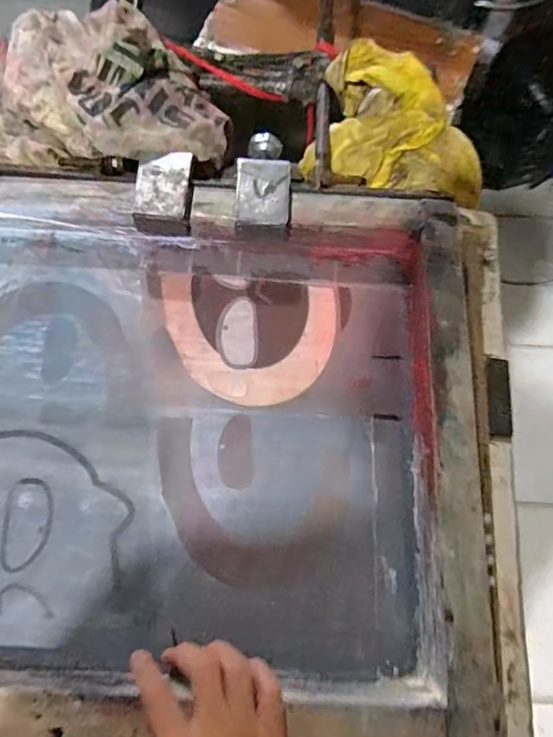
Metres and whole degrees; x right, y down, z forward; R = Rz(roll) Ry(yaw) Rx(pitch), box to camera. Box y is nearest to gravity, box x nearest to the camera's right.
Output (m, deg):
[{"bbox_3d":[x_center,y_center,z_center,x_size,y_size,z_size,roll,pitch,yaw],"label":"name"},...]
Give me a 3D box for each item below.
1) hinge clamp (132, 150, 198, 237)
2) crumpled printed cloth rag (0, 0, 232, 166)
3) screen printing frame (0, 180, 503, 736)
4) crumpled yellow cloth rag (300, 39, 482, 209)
[{"bbox_3d":[-0.111,-0.173,0.498,0.054,0.020,0.084,2,70,0],"label":"hinge clamp"},{"bbox_3d":[-0.188,-0.296,0.540,0.275,0.100,0.168,17,71,5],"label":"crumpled printed cloth rag"},{"bbox_3d":[-0.108,0.054,0.440,0.574,0.066,0.461,2,70,1],"label":"screen printing frame"},{"bbox_3d":[0.140,-0.259,0.548,0.198,0.064,0.156,20,71,7],"label":"crumpled yellow cloth rag"}]

